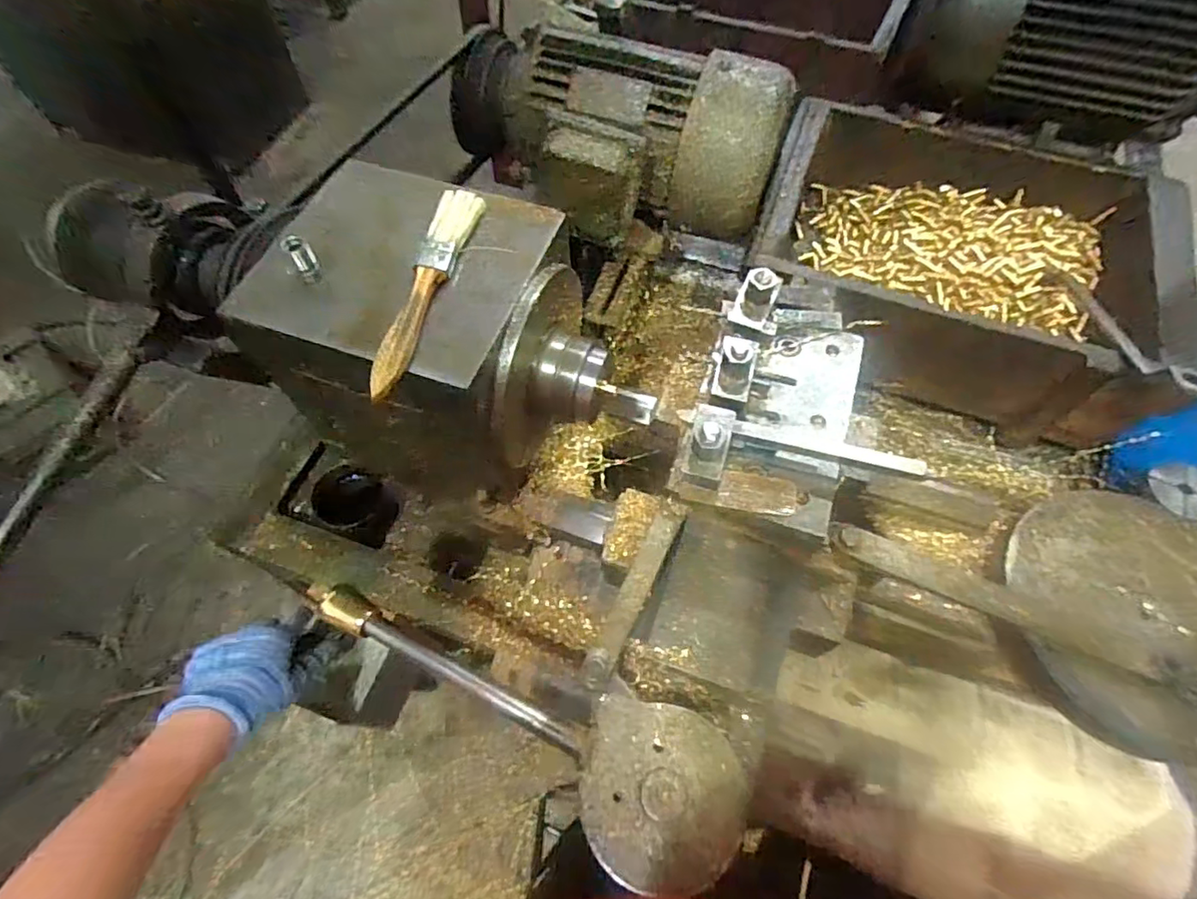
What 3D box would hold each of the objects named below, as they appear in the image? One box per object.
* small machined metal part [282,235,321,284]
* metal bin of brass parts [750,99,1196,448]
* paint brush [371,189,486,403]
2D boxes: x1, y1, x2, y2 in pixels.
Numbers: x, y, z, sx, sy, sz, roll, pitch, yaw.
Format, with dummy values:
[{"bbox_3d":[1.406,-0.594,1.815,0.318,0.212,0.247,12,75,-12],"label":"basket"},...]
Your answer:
[{"bbox_3d":[-0.180,-0.117,0.364,0.014,0.028,0.015,-30,65,-14],"label":"small machined metal part"},{"bbox_3d":[0.396,-0.221,0.679,0.418,0.126,0.342,21,64,12],"label":"metal bin of brass parts"},{"bbox_3d":[-0.104,-0.099,0.364,0.025,0.014,0.160,9,62,6],"label":"paint brush"}]

